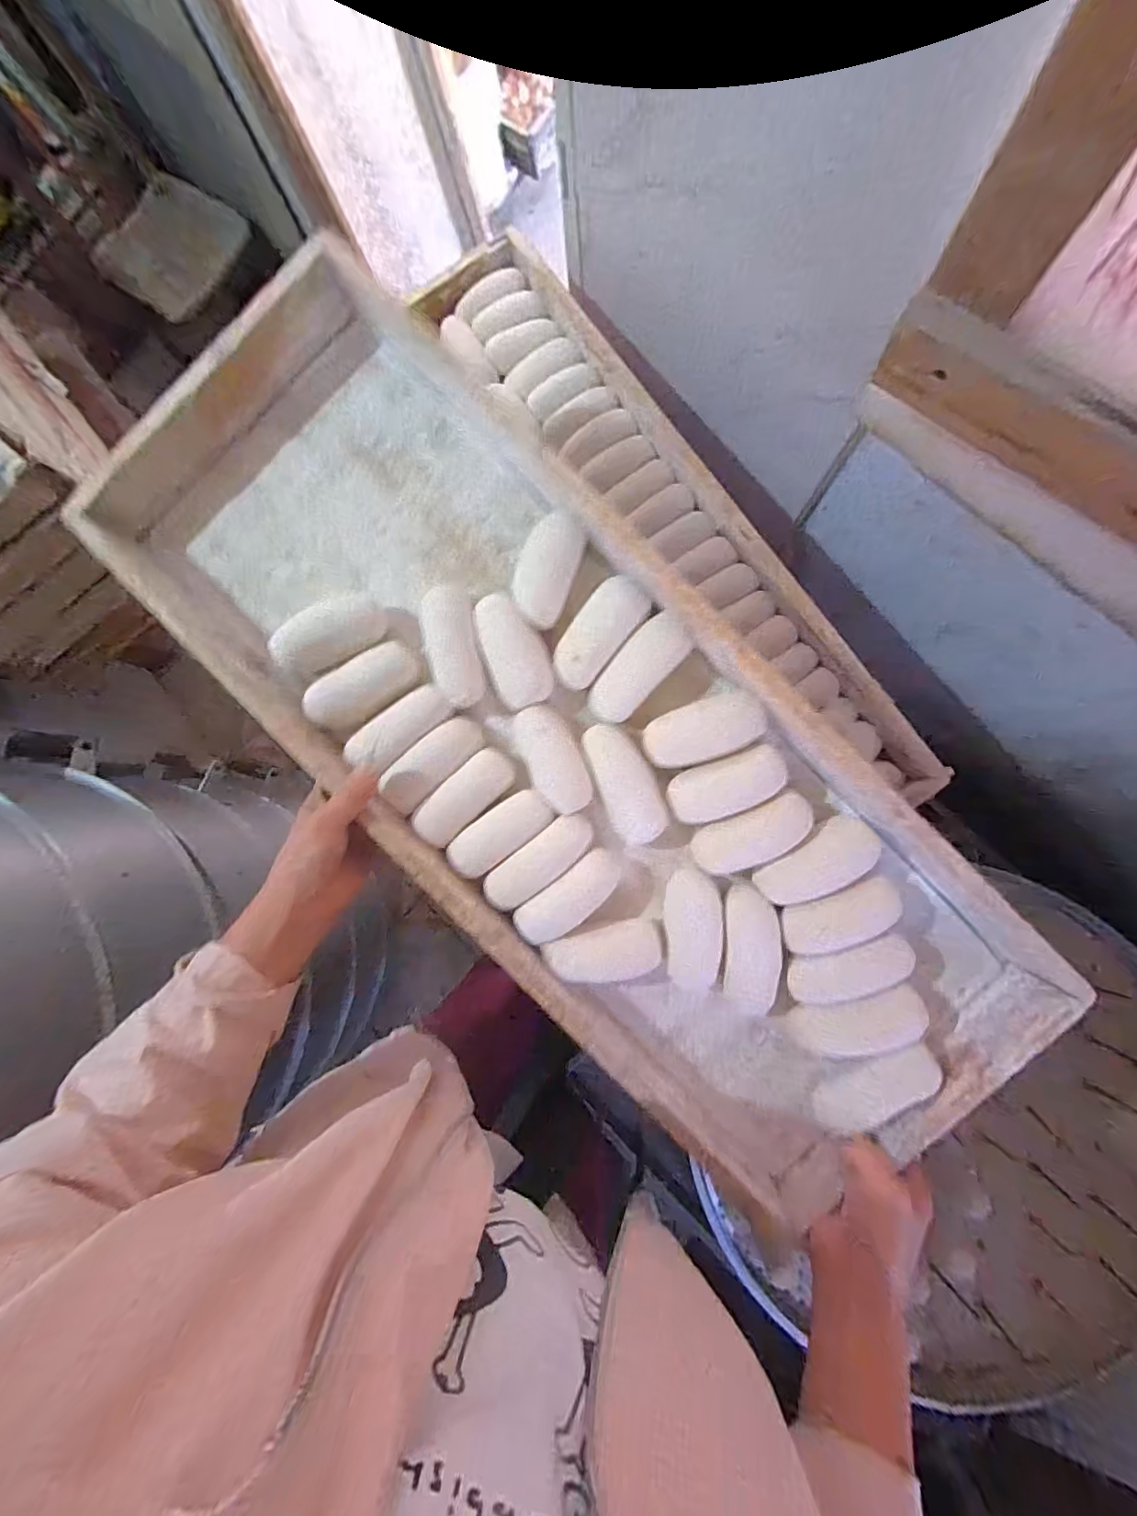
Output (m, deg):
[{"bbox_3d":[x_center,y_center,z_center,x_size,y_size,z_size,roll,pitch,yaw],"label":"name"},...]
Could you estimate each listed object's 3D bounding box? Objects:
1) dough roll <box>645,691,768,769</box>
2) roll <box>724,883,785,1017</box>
[{"bbox_3d":[0.108,-0.022,0.410,0.091,0.030,0.044,-19,83,3],"label":"dough roll"},{"bbox_3d":[0.149,0.157,0.420,0.043,0.024,0.105,1,85,5],"label":"roll"}]

